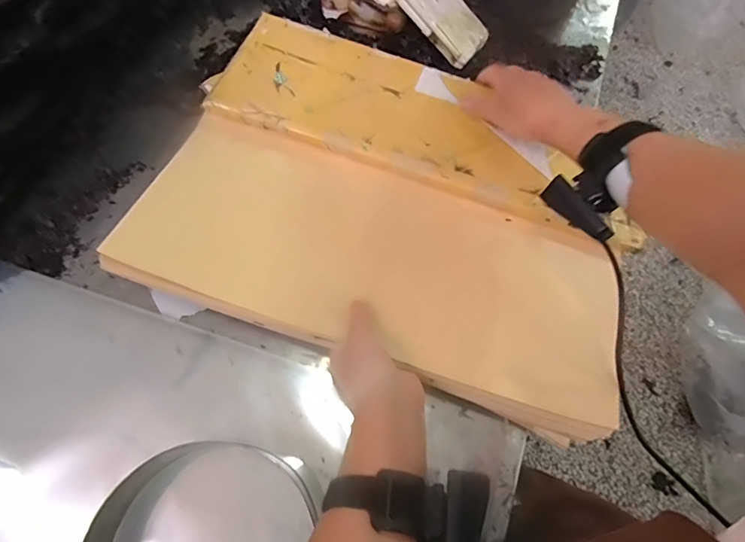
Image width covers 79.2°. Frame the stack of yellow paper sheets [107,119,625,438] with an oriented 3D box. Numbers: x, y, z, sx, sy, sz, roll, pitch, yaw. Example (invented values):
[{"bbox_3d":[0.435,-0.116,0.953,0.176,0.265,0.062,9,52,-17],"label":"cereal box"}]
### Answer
[{"bbox_3d":[0.013,-0.020,0.450,0.474,0.036,0.226,20,70,4],"label":"stack of yellow paper sheets"}]

